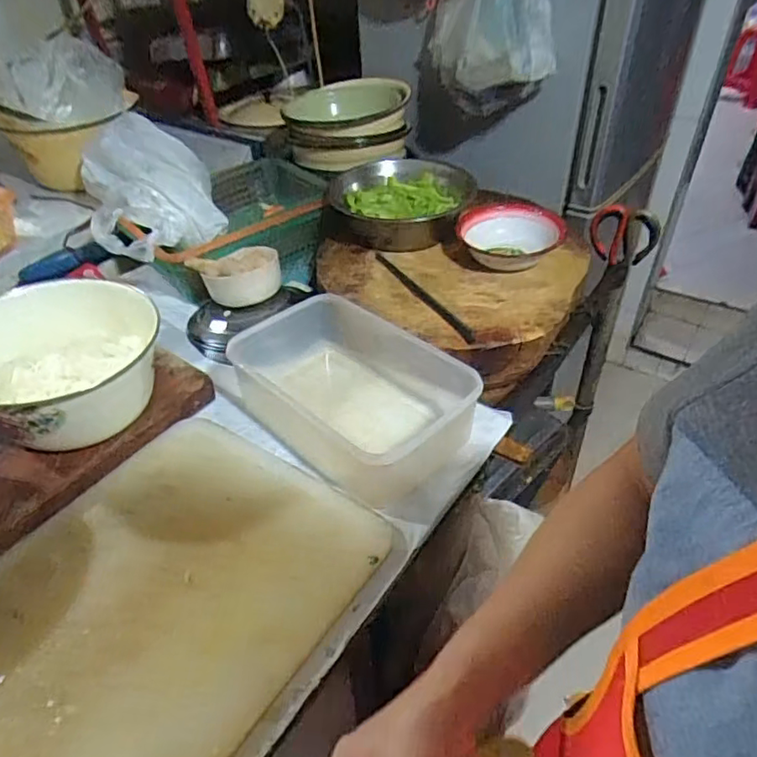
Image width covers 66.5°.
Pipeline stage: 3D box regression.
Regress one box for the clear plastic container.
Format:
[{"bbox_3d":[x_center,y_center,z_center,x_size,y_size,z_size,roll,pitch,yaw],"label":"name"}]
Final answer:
[{"bbox_3d":[-0.028,0.015,0.647,0.171,0.092,0.297,-32,49,-30],"label":"clear plastic container"}]

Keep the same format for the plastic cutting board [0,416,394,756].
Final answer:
[{"bbox_3d":[-0.220,0.205,0.473,0.298,0.018,0.432,23,47,26],"label":"plastic cutting board"}]

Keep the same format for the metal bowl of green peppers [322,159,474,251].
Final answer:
[{"bbox_3d":[0.030,-0.278,0.920,0.224,0.065,0.223,7,42,10],"label":"metal bowl of green peppers"}]

